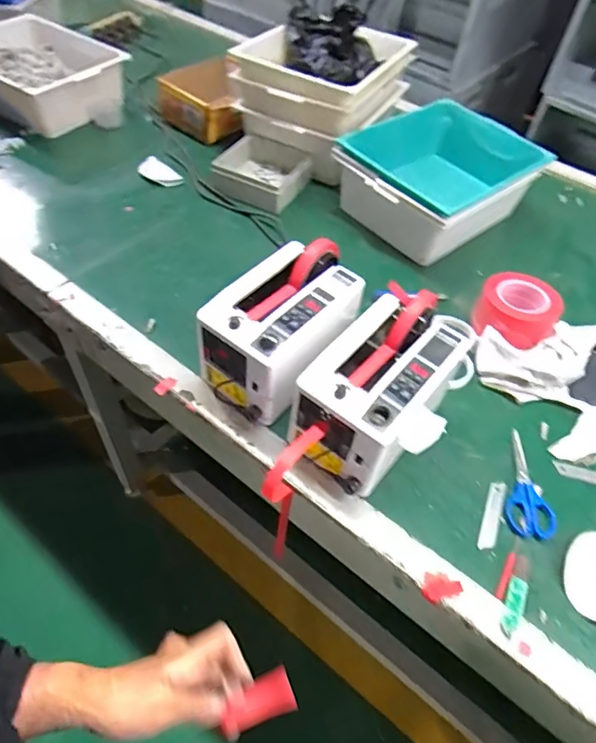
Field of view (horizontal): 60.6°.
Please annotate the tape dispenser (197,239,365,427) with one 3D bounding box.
[{"bbox_3d":[-0.016,-0.058,0.738,0.155,0.144,0.236,34,57,21],"label":"tape dispenser"}]

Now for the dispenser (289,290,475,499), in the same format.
[{"bbox_3d":[0.103,0.033,0.683,0.143,0.155,0.245,37,58,23],"label":"dispenser"}]

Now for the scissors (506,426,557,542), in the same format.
[{"bbox_3d":[0.316,0.152,0.696,0.059,0.014,0.151,11,51,5],"label":"scissors"}]

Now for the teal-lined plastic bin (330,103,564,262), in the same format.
[{"bbox_3d":[0.288,-0.400,1.050,0.387,0.134,0.300,-34,61,-27],"label":"teal-lined plastic bin"}]

